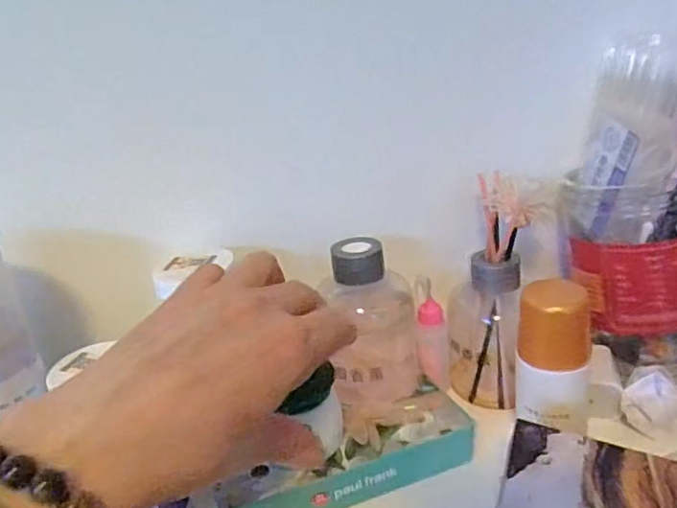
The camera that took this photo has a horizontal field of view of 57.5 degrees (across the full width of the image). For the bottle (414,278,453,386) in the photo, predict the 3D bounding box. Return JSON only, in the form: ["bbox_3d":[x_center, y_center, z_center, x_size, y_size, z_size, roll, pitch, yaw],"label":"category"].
[{"bbox_3d":[0.060,0.050,0.391,0.019,0.073,0.016,-1,24,14],"label":"bottle"}]

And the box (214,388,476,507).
[{"bbox_3d":[0.005,0.112,0.338,0.141,0.032,0.041,-15,24,-17],"label":"box"}]

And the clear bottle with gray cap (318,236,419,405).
[{"bbox_3d":[0.018,0.038,0.363,0.055,0.089,0.056,-5,23,5],"label":"clear bottle with gray cap"}]

